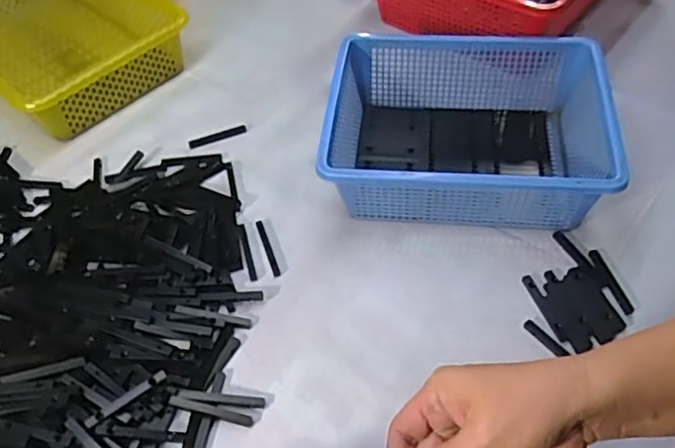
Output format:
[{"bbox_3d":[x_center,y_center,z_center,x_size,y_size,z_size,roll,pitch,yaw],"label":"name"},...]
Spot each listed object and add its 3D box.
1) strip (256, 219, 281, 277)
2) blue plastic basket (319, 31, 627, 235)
[{"bbox_3d":[-0.076,0.025,0.666,0.008,0.004,0.076,-18,52,-9],"label":"strip"},{"bbox_3d":[0.153,-0.104,0.681,0.309,0.099,0.231,2,52,7],"label":"blue plastic basket"}]

